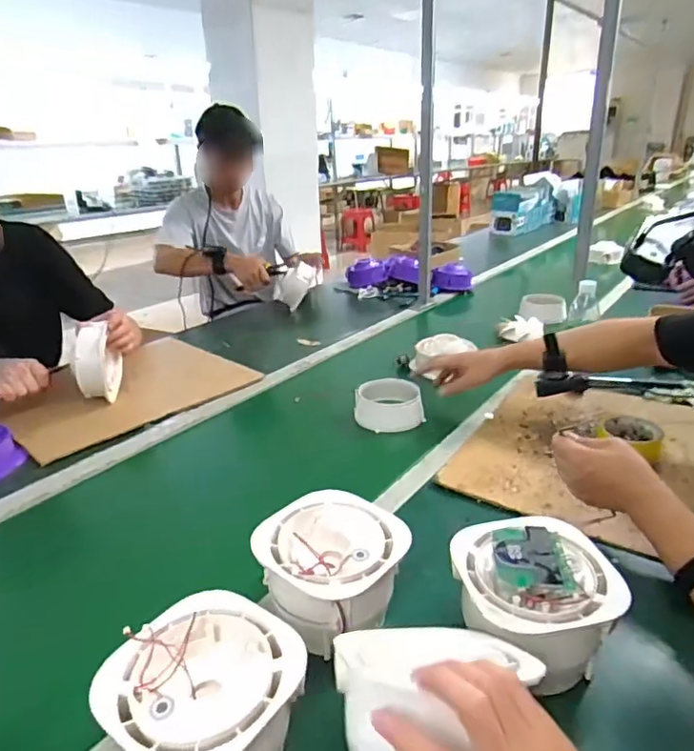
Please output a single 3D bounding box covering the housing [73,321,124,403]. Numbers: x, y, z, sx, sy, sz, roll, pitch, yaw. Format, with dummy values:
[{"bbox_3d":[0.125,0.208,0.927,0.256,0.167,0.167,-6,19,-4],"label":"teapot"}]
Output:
[{"bbox_3d":[-0.478,-0.019,1.056,0.058,0.170,0.138,-6,24,-11],"label":"housing"}]

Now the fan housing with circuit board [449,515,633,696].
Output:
[{"bbox_3d":[0.175,0.225,0.527,0.144,0.112,0.140,-1,23,-1],"label":"fan housing with circuit board"}]

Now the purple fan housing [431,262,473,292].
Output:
[{"bbox_3d":[0.357,-0.335,1.874,0.133,0.070,0.135,2,23,7],"label":"purple fan housing"}]

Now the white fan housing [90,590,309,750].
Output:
[{"bbox_3d":[-0.111,0.266,0.440,0.135,0.087,0.139,-1,23,0],"label":"white fan housing"}]

